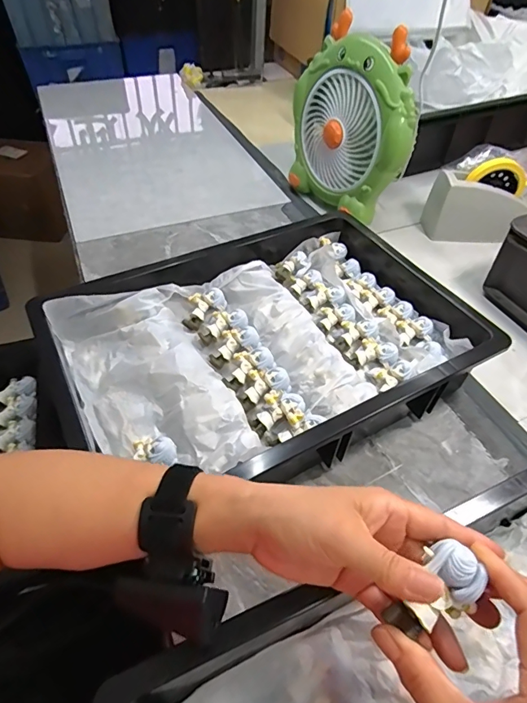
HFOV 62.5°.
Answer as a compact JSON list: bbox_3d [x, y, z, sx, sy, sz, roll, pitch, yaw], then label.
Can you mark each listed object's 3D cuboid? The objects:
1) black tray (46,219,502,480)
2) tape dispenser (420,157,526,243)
[{"bbox_3d":[0.015,-0.017,0.488,0.452,0.062,0.313,-22,52,-20],"label":"black tray"},{"bbox_3d":[0.373,-0.244,0.709,0.194,0.115,0.055,2,48,0],"label":"tape dispenser"}]

